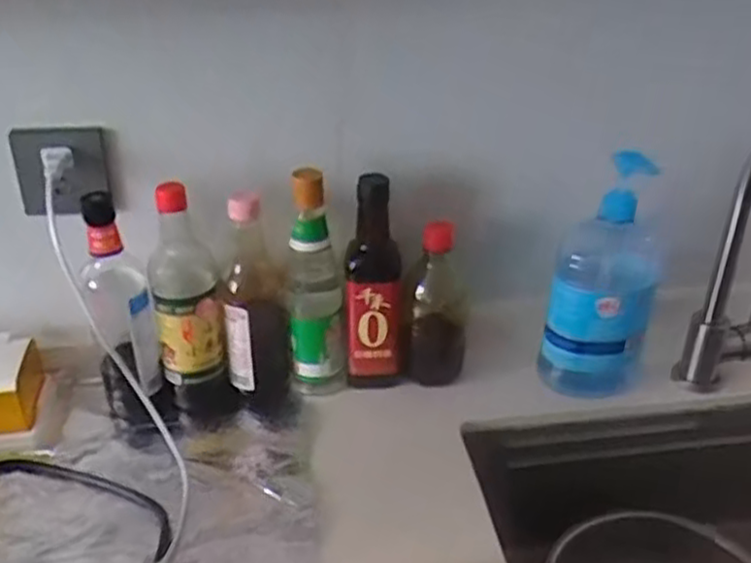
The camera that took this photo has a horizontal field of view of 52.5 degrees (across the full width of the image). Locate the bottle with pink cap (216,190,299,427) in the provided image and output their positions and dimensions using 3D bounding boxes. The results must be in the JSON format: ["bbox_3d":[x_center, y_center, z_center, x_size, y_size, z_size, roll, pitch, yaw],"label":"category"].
[{"bbox_3d":[-0.127,0.031,0.820,0.071,0.272,0.091,-4,32,-9],"label":"bottle with pink cap"}]

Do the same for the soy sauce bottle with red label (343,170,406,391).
[{"bbox_3d":[0.003,0.000,0.832,0.064,0.250,0.055,5,31,6],"label":"soy sauce bottle with red label"}]

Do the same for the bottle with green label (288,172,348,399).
[{"bbox_3d":[-0.061,0.005,0.818,0.059,0.264,0.061,-1,31,-5],"label":"bottle with green label"}]

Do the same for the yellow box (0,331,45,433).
[{"bbox_3d":[-0.397,0.109,0.804,0.072,0.067,0.086,-3,32,-8],"label":"yellow box"}]

